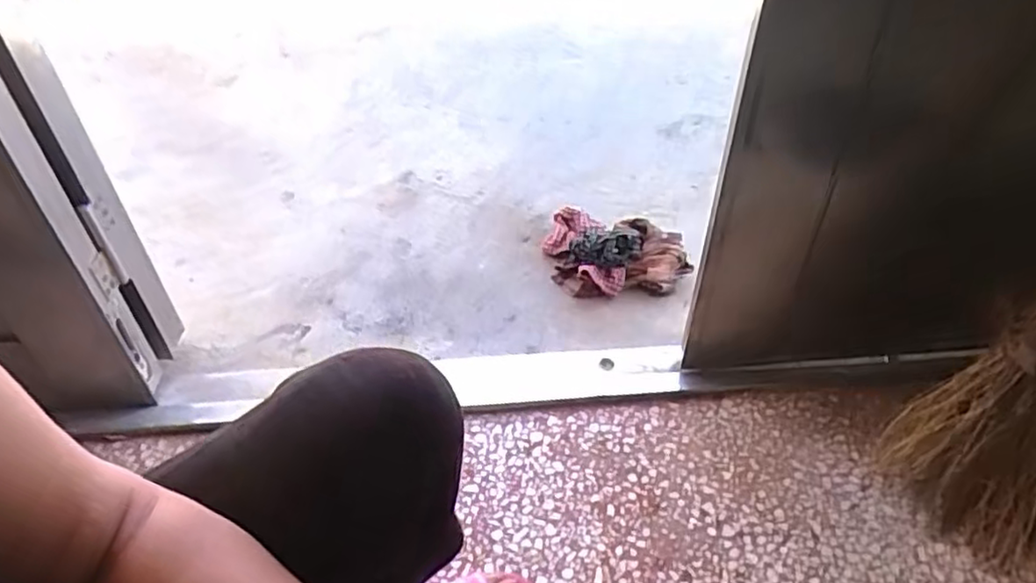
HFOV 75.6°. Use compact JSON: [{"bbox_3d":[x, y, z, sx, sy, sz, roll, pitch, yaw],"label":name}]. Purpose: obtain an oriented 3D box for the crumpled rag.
[{"bbox_3d":[0.186,-0.081,1.258,0.262,0.082,0.205,4,41,6],"label":"crumpled rag"}]

